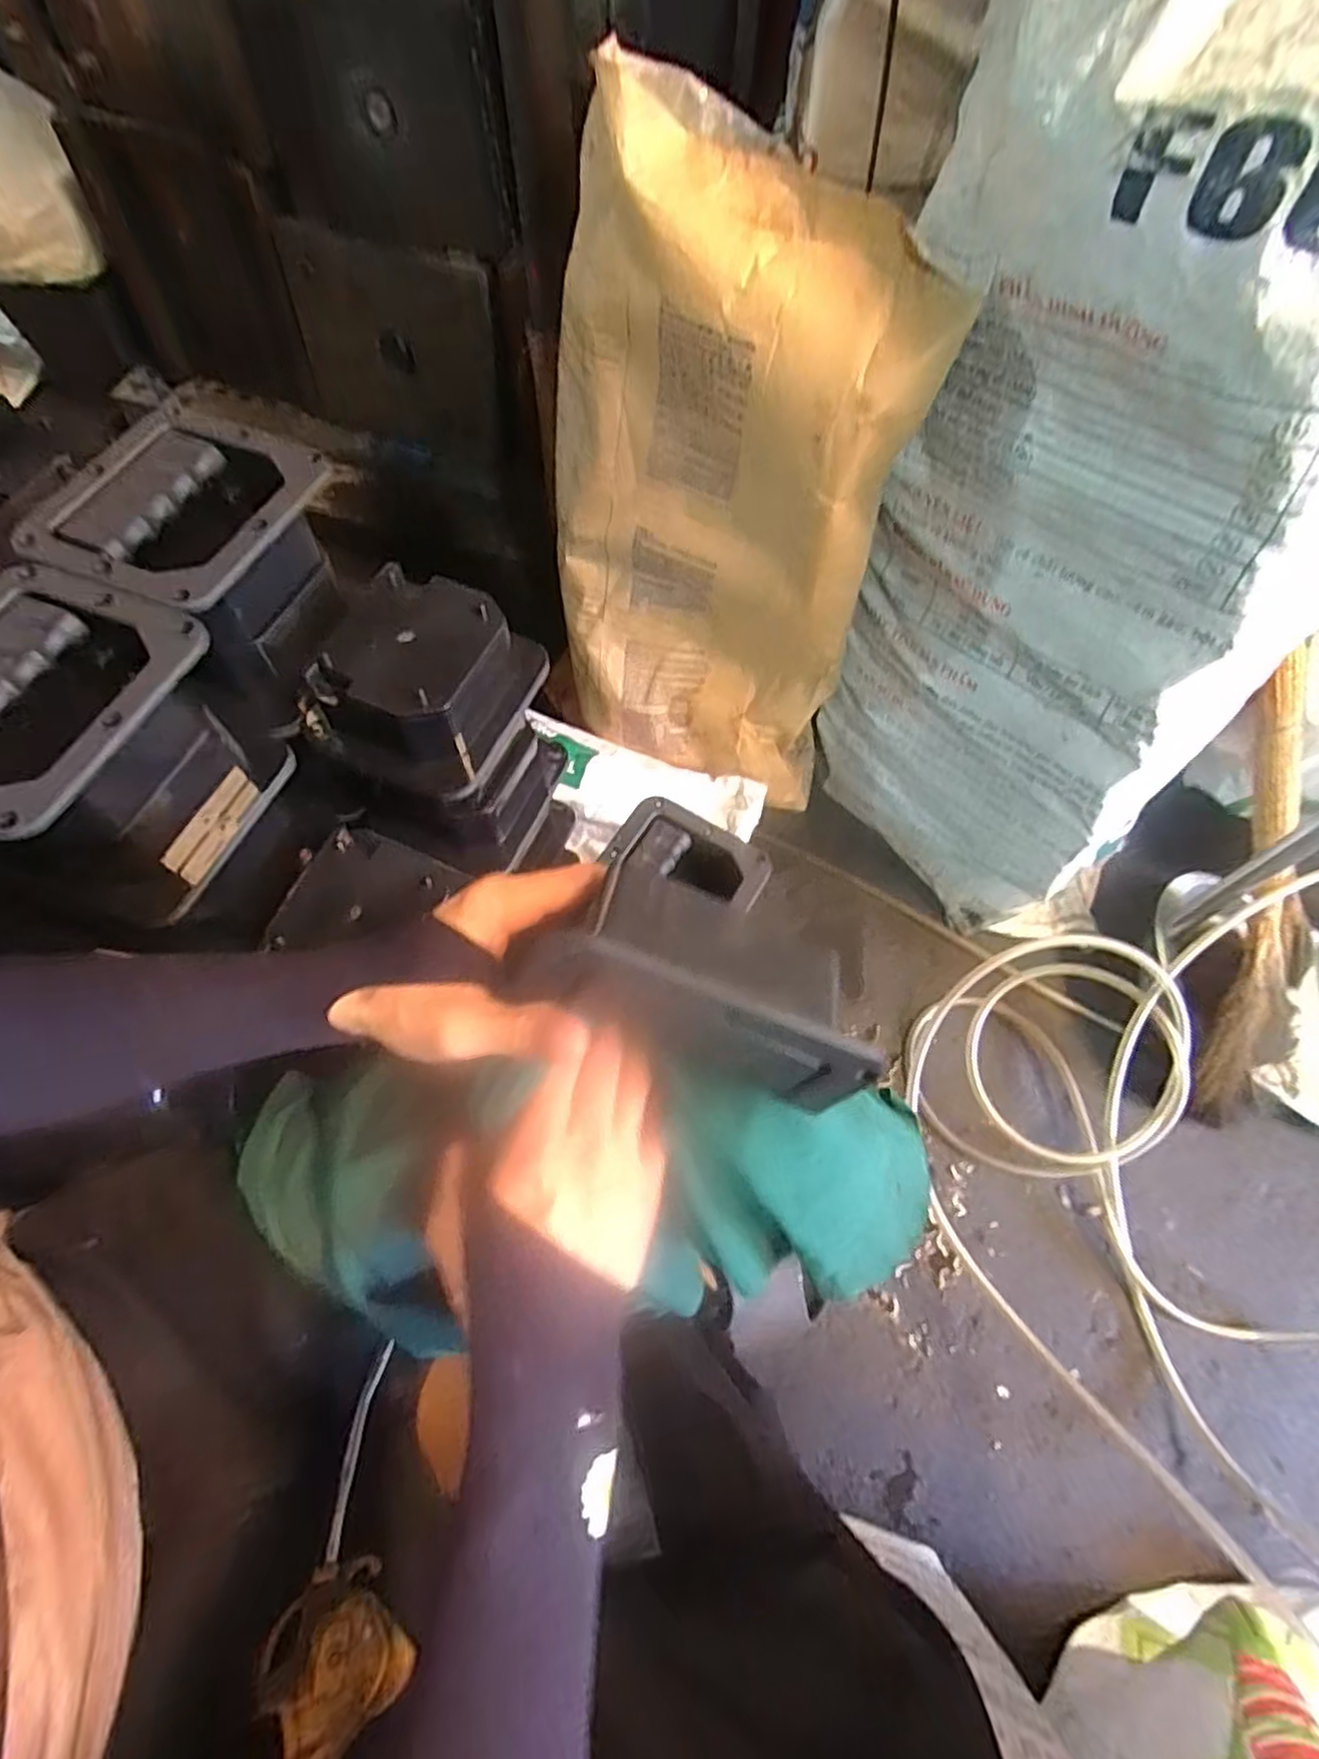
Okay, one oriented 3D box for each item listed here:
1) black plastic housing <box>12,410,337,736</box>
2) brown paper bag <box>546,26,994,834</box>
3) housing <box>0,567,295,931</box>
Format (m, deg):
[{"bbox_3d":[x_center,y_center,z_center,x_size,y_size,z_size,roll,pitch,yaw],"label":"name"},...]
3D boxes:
[{"bbox_3d":[-0.298,-0.209,0.489,0.146,0.119,0.146,19,65,7],"label":"black plastic housing"},{"bbox_3d":[0.053,-0.350,0.731,0.330,0.573,0.169,19,65,7],"label":"brown paper bag"},{"bbox_3d":[-0.336,-0.075,0.429,0.147,0.129,0.152,20,65,8],"label":"housing"}]

